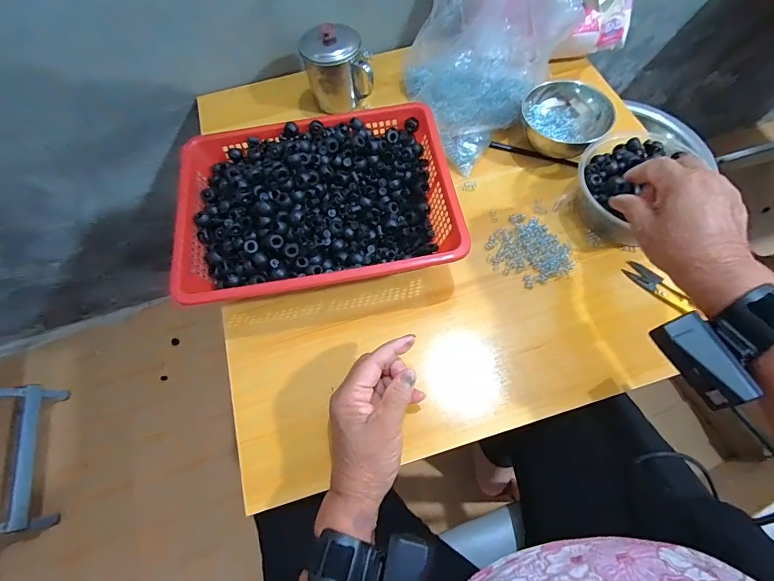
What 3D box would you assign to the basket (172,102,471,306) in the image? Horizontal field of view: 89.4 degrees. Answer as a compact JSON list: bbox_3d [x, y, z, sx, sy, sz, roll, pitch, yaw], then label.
[{"bbox_3d":[-0.080,-0.097,0.458,0.298,0.083,0.226,-9,65,-2],"label":"basket"}]

